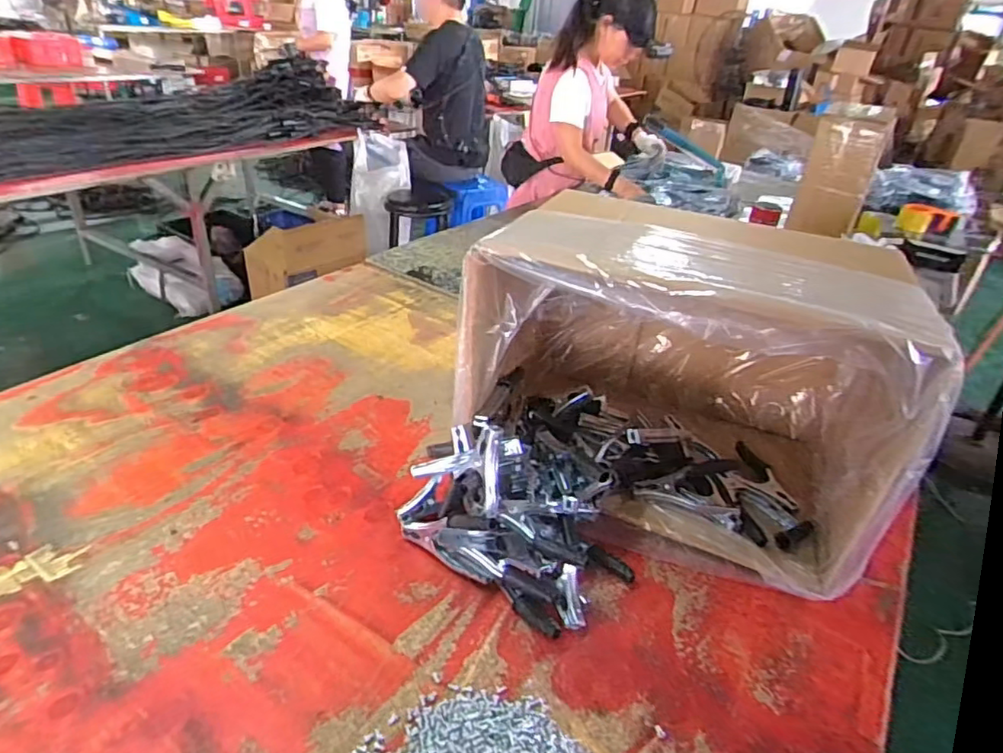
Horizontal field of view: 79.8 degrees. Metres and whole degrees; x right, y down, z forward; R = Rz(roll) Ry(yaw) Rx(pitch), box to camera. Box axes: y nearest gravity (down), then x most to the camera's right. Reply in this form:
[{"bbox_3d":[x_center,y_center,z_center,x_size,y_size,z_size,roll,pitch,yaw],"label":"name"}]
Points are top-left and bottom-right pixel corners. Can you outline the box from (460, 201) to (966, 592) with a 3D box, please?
[{"bbox_3d":[0.240,-0.020,0.822,0.490,0.377,0.397,16,35,17],"label":"box"}]

